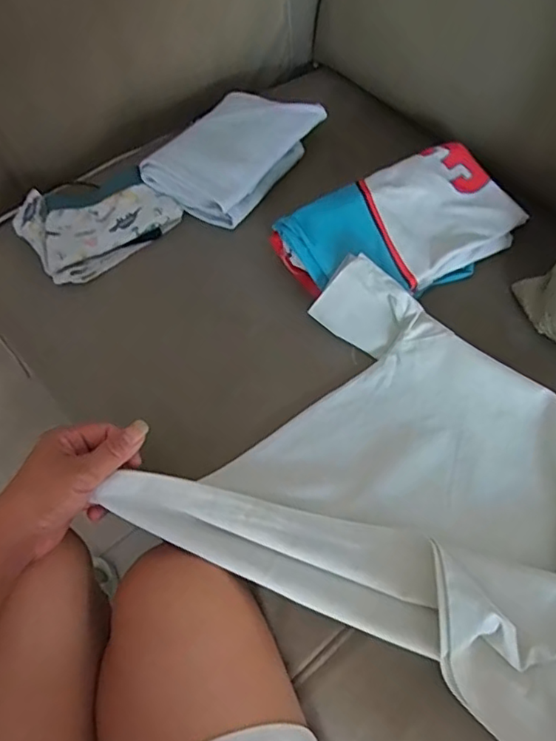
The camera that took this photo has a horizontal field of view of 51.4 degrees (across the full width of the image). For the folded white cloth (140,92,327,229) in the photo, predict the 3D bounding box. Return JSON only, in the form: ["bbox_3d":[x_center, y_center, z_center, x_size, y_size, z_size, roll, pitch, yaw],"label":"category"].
[{"bbox_3d":[-0.047,-0.259,0.672,0.117,0.057,0.195,26,65,16],"label":"folded white cloth"}]

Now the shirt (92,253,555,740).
[{"bbox_3d":[0.208,0.141,0.444,0.564,0.062,0.300,29,66,17],"label":"shirt"}]

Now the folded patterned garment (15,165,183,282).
[{"bbox_3d":[-0.195,-0.161,0.631,0.152,0.060,0.091,-38,66,-18],"label":"folded patterned garment"}]

